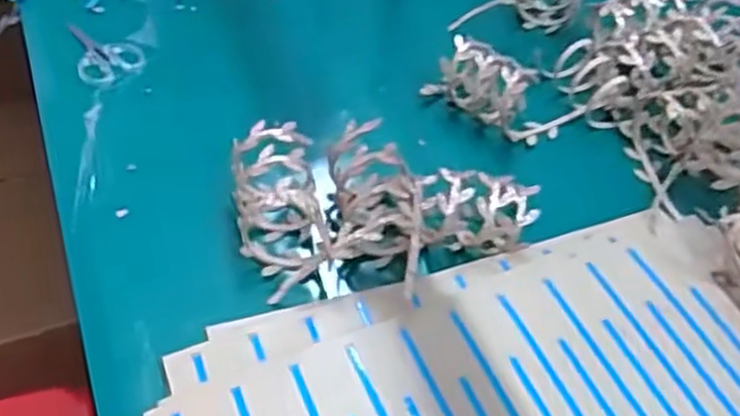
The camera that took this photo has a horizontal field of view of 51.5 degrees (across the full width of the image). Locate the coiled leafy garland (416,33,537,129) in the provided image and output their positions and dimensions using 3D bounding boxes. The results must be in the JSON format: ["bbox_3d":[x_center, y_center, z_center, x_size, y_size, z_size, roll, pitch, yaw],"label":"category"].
[{"bbox_3d":[0.113,-0.133,0.809,0.110,0.063,0.057,20,51,10],"label":"coiled leafy garland"}]

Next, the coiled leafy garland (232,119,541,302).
[{"bbox_3d":[0.011,-0.009,0.687,0.256,0.059,0.161,-8,52,-13],"label":"coiled leafy garland"}]

